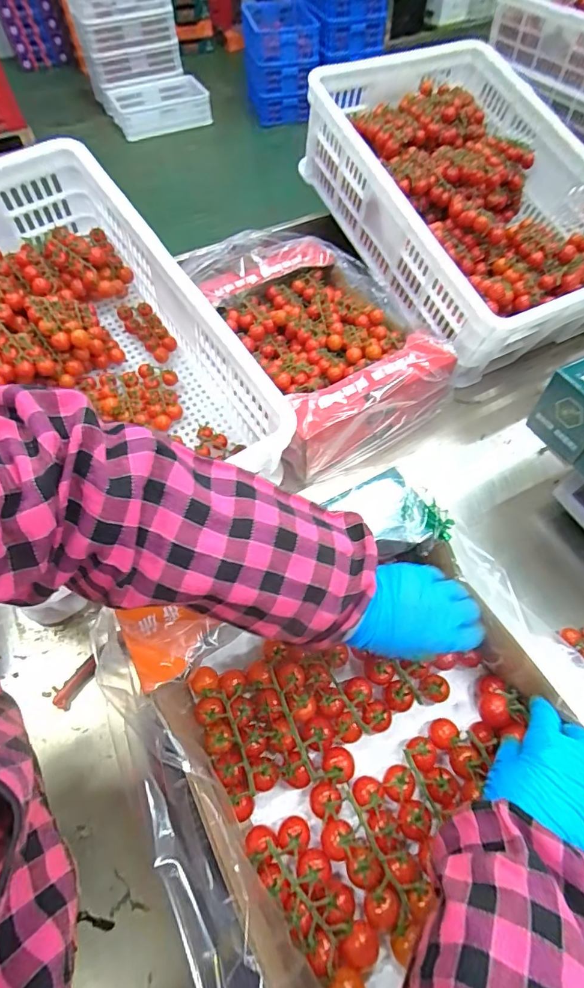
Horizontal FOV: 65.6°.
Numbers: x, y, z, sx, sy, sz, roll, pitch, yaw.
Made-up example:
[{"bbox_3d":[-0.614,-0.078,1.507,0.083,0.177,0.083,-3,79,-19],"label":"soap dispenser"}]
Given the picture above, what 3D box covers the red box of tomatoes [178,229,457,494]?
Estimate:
[{"bbox_3d":[0.041,-0.273,0.751,0.287,0.126,0.428,-22,58,-18],"label":"red box of tomatoes"}]

